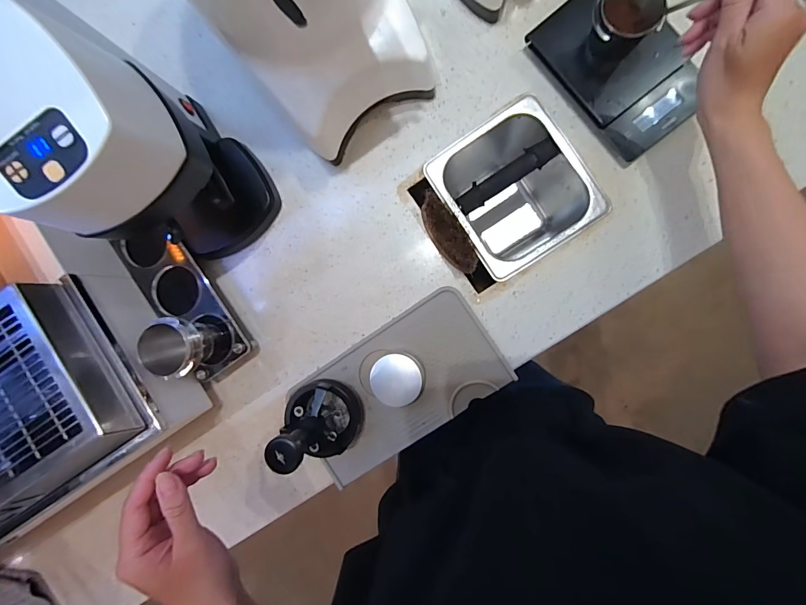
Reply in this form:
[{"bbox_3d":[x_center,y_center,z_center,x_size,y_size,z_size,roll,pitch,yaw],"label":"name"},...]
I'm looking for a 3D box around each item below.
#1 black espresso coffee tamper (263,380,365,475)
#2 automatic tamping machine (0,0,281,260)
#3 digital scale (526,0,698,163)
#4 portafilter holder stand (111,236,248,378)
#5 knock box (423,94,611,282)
[{"bbox_3d":[-0.095,0.138,0.428,0.086,0.157,0.071,38,96,4],"label":"black espresso coffee tamper"},{"bbox_3d":[-0.276,-0.155,0.383,0.140,0.273,0.191,-43,87,6],"label":"automatic tamping machine"},{"bbox_3d":[0.247,-0.270,0.443,0.116,0.034,0.188,-39,87,6],"label":"digital scale"},{"bbox_3d":[-0.276,-0.003,0.503,0.083,0.048,0.203,-35,88,7],"label":"portafilter holder stand"},{"bbox_3d":[0.144,-0.141,0.548,0.172,0.157,0.181,-34,87,6],"label":"knock box"}]

